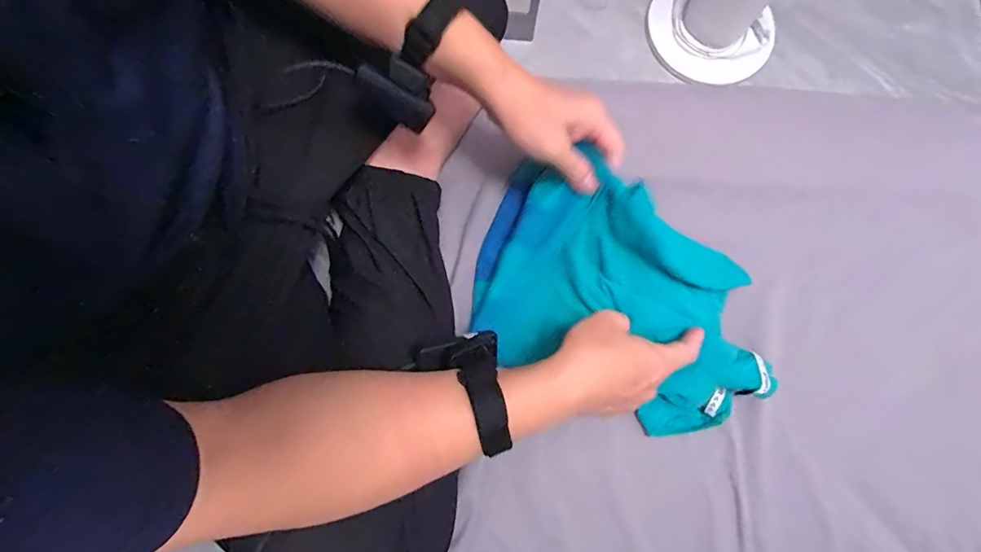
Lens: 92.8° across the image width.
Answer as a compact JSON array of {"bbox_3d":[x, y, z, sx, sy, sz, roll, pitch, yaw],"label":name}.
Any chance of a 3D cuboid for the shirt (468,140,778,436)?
[{"bbox_3d":[0.121,0.021,0.434,0.279,0.088,0.179,25,77,5],"label":"shirt"}]

